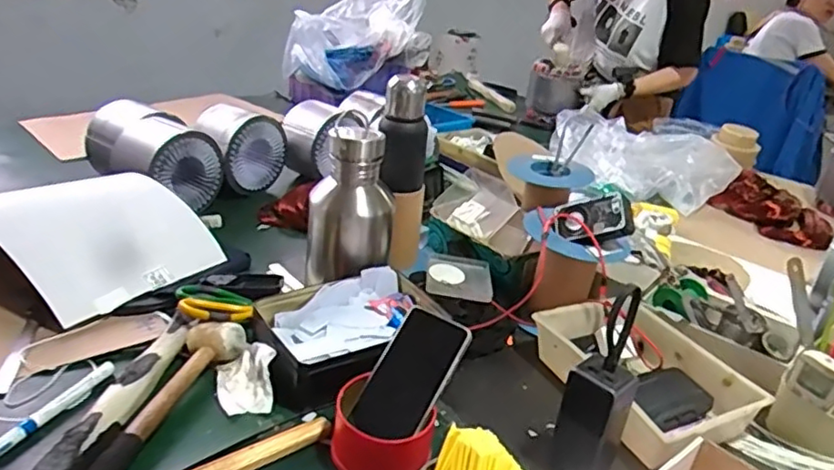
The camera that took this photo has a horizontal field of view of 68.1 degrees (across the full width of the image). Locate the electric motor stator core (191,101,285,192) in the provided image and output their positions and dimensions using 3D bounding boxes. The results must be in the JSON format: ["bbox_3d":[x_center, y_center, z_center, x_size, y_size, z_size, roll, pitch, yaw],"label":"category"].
[{"bbox_3d":[-0.334,-0.162,1.203,0.082,0.157,0.152,25,32,33],"label":"electric motor stator core"}]

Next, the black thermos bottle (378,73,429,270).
[{"bbox_3d":[-0.024,-0.091,0.943,0.074,0.284,0.074,8,26,3],"label":"black thermos bottle"}]

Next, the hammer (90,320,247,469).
[{"bbox_3d":[-0.275,0.171,0.639,0.067,0.042,0.261,14,28,16],"label":"hammer"}]

